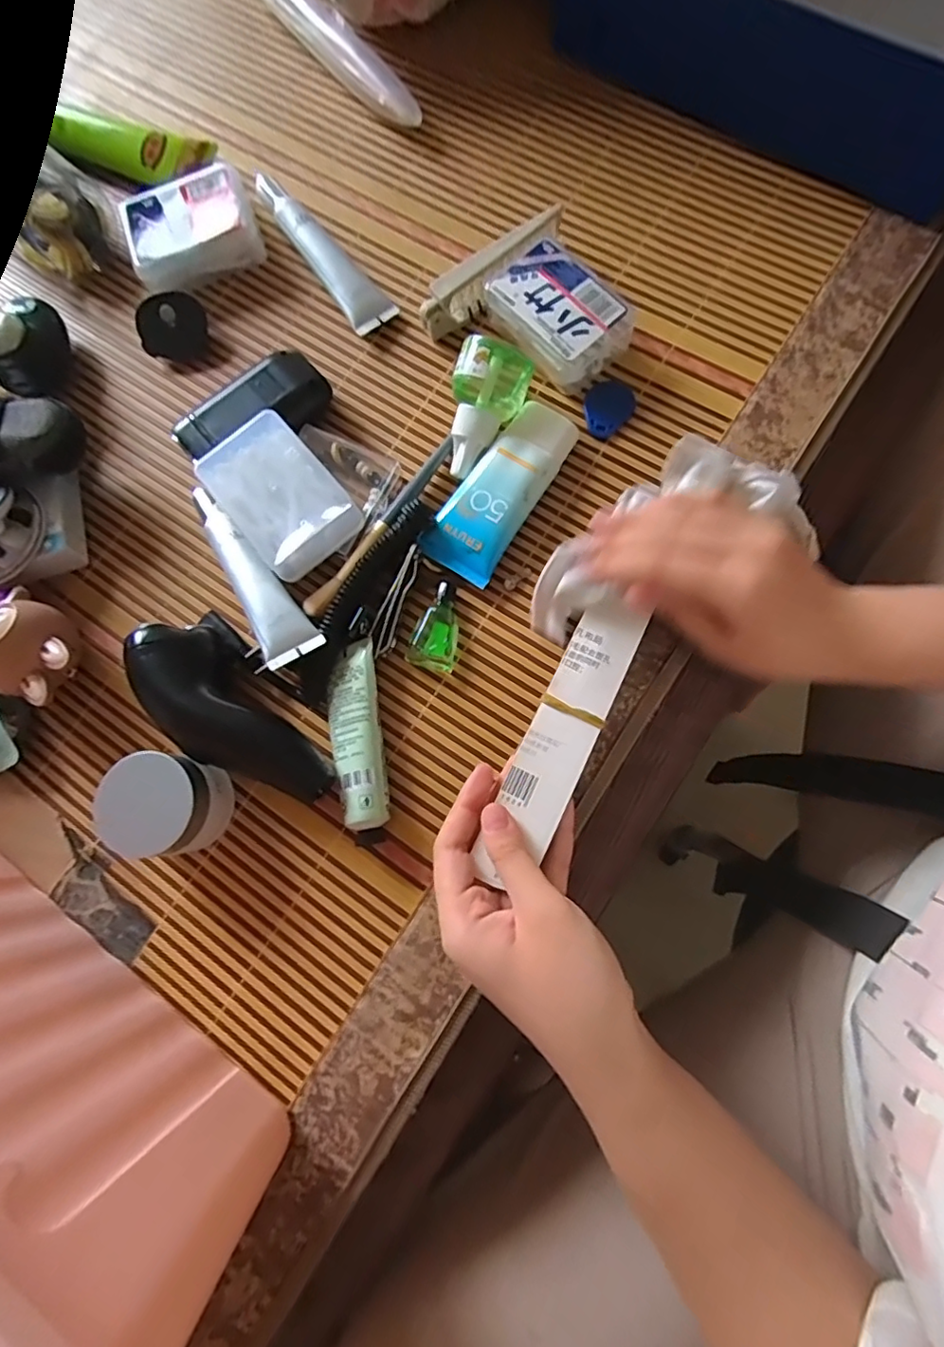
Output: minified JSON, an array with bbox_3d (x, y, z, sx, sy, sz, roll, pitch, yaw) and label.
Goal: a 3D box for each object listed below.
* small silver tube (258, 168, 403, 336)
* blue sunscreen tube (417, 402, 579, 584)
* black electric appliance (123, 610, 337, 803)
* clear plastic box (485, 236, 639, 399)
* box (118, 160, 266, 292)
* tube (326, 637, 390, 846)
[{"bbox_3d":[-0.103,-0.294,0.405,0.030,0.019,0.138,-36,78,-2],"label":"small silver tube"},{"bbox_3d":[0.016,-0.111,0.353,0.049,0.020,0.112,30,83,10],"label":"blue sunscreen tube"},{"bbox_3d":[-0.133,0.023,0.324,0.051,0.057,0.132,-39,78,-4],"label":"black electric appliance"},{"bbox_3d":[0.056,-0.228,0.371,0.071,0.037,0.084,-43,78,-5],"label":"clear plastic box"},{"bbox_3d":[-0.195,-0.310,0.405,0.085,0.025,0.067,-20,78,1],"label":"box"},{"bbox_3d":[-0.064,0.037,0.323,0.029,0.024,0.110,-9,78,3],"label":"tube"}]

